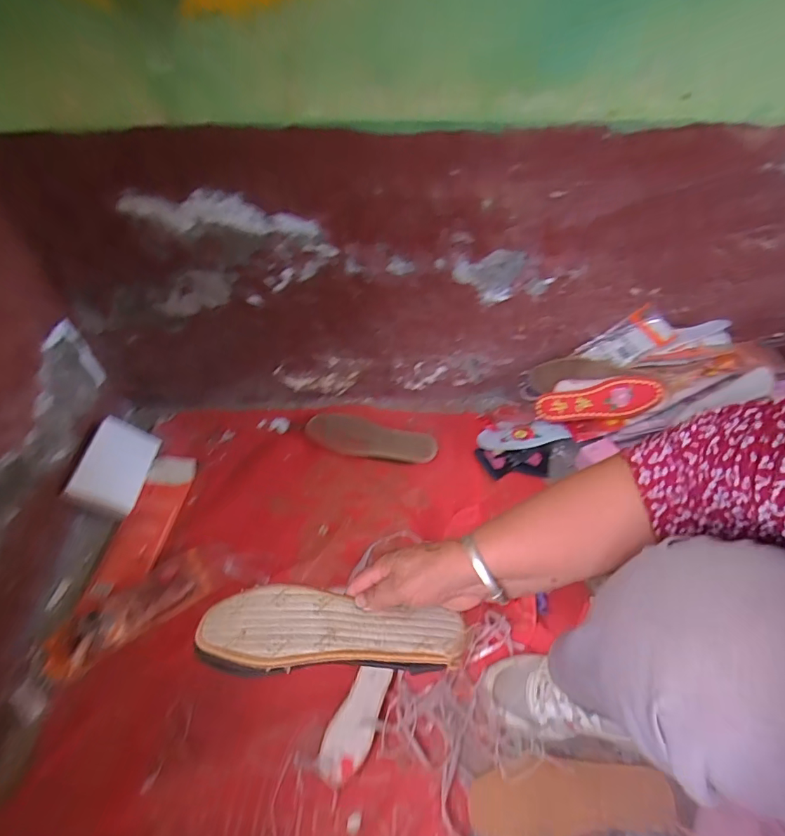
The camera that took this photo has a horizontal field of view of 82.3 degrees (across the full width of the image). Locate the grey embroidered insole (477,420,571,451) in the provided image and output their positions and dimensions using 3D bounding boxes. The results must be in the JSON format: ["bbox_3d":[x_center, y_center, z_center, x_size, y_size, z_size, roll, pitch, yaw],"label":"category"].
[{"bbox_3d":[0.249,0.033,0.857,0.167,0.015,0.049,-10,56,0],"label":"grey embroidered insole"}]

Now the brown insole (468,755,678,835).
[{"bbox_3d":[0.210,0.448,0.532,0.235,0.007,0.076,-4,63,-3],"label":"brown insole"}]

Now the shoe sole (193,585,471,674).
[{"bbox_3d":[-0.056,0.183,0.379,0.221,0.013,0.081,4,29,11],"label":"shoe sole"}]

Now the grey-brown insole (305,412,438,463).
[{"bbox_3d":[-0.041,0.036,0.883,0.256,0.026,0.092,6,48,6],"label":"grey-brown insole"}]

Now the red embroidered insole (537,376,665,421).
[{"bbox_3d":[0.374,-0.031,0.821,0.209,0.067,0.011,-8,8,16],"label":"red embroidered insole"}]

